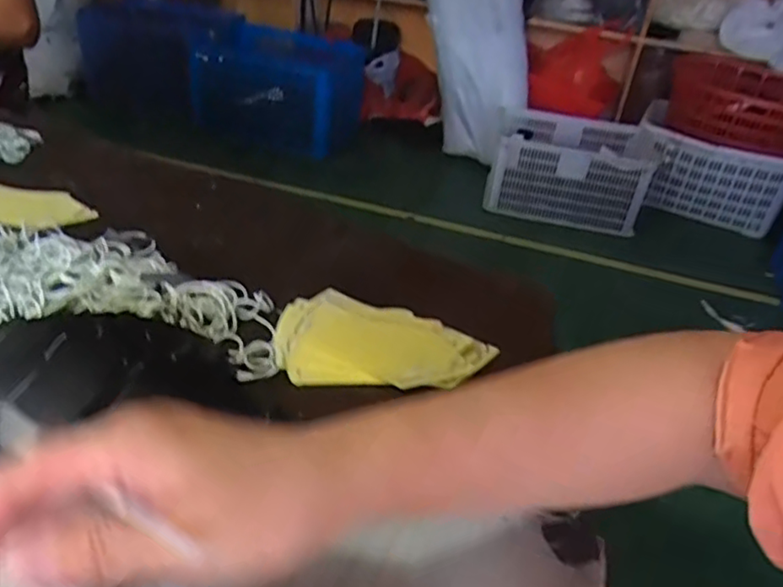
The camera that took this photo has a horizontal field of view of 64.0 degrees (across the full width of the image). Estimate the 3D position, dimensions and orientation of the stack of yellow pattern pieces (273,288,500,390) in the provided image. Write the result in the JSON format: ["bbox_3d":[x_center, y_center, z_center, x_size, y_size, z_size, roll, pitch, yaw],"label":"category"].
[{"bbox_3d":[-0.004,0.036,0.488,0.165,0.009,0.103,4,33,-3],"label":"stack of yellow pattern pieces"}]

